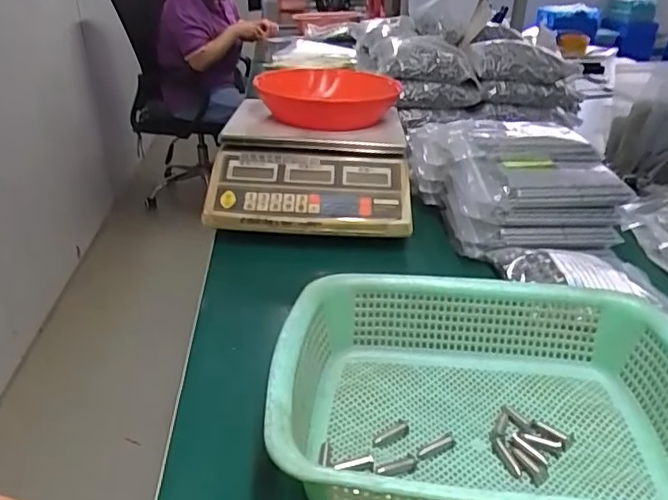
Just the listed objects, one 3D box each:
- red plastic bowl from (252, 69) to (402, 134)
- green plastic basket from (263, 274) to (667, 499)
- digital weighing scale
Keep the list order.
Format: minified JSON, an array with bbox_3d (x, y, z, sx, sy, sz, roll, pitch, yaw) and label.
[{"bbox_3d":[-0.004,-0.225,0.846,0.191,0.073,0.242,3,29,5],"label":"red plastic bowl"},{"bbox_3d":[0.111,0.113,0.410,0.294,0.086,0.217,3,29,6],"label":"green plastic basket"},{"bbox_3d":[-0.026,-0.117,0.776,0.249,0.098,0.249,1,29,2],"label":"digital weighing scale"}]

